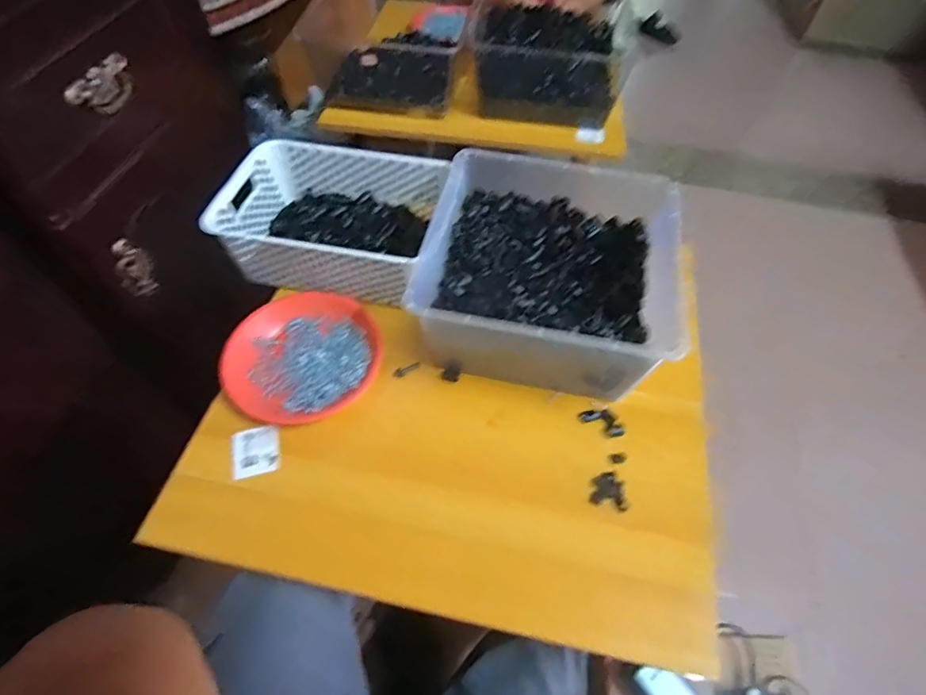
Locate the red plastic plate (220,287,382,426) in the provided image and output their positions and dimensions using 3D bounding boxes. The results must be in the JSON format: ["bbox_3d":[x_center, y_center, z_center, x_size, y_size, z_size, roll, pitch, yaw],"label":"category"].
[{"bbox_3d":[-0.207,0.006,0.636,0.188,0.019,0.187,1,55,-1],"label":"red plastic plate"}]

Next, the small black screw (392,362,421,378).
[{"bbox_3d":[-0.073,0.029,0.638,0.040,0.007,0.012,-29,61,-20],"label":"small black screw"}]

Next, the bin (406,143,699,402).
[{"bbox_3d":[0.105,-0.092,0.650,0.289,0.149,0.303,12,56,6],"label":"bin"}]

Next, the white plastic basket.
[{"bbox_3d":[-0.184,-0.186,0.714,0.285,0.094,0.214,11,56,5],"label":"white plastic basket"}]

